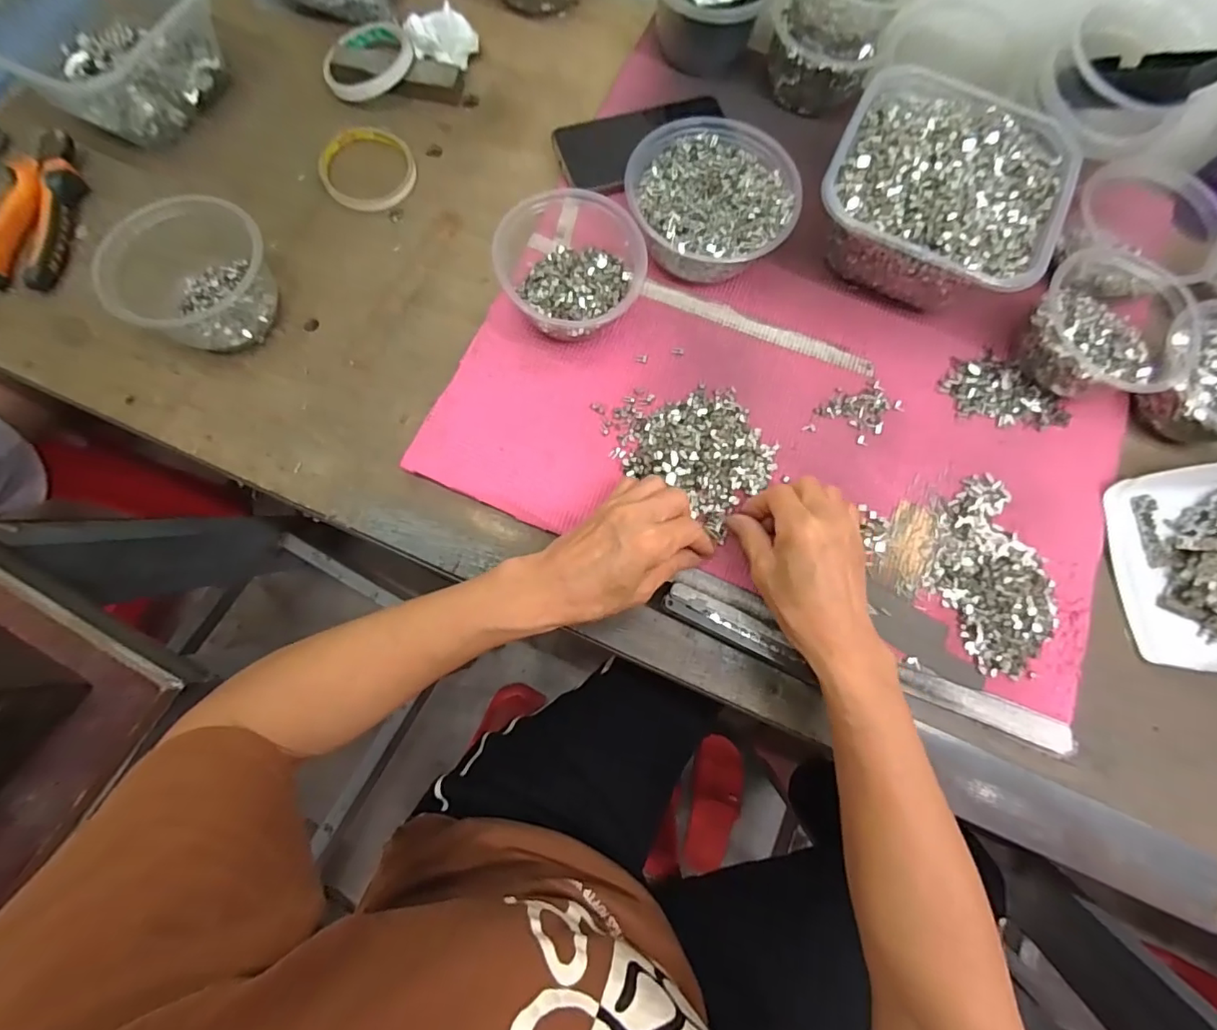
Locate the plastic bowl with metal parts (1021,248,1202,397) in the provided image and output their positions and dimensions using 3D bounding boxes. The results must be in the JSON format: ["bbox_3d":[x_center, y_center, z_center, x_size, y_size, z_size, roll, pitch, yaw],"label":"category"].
[{"bbox_3d":[0.396,-0.149,0.426,0.124,0.061,0.116,0,77,-2],"label":"plastic bowl with metal parts"}]

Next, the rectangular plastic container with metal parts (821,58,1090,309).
[{"bbox_3d":[0.267,-0.261,0.443,0.173,0.081,0.178,26,77,5],"label":"rectangular plastic container with metal parts"}]

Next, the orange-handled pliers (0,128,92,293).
[{"bbox_3d":[-0.485,-0.263,0.450,0.061,0.024,0.148,8,76,0],"label":"orange-handled pliers"}]

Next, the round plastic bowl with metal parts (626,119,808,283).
[{"bbox_3d":[0.085,-0.260,0.451,0.133,0.061,0.135,0,77,-2],"label":"round plastic bowl with metal parts"}]

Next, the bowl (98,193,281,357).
[{"bbox_3d":[-0.327,-0.188,0.421,0.117,0.064,0.115,31,78,6],"label":"bowl"}]

